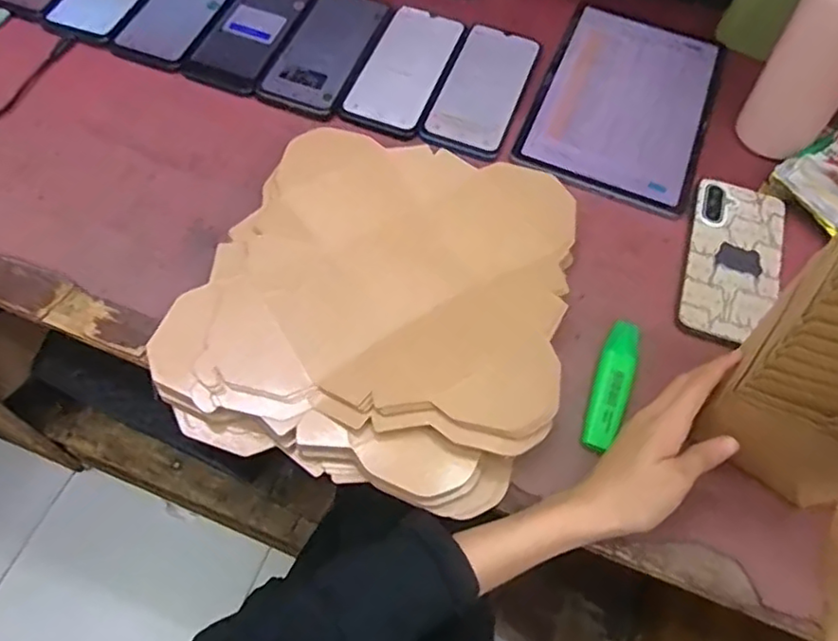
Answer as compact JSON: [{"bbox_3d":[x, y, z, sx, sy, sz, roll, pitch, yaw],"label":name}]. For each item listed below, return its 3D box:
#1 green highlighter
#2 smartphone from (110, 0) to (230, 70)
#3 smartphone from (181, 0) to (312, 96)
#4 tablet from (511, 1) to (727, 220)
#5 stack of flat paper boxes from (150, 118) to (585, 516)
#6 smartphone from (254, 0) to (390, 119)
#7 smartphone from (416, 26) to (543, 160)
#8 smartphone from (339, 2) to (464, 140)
[{"bbox_3d":[0.145,0.049,0.469,0.029,0.015,0.105,22,62,7],"label":"green highlighter"},{"bbox_3d":[-0.235,-0.313,0.631,0.075,0.012,0.160,18,62,5],"label":"smartphone"},{"bbox_3d":[-0.166,-0.294,0.630,0.075,0.008,0.171,19,62,5],"label":"smartphone"},{"bbox_3d":[0.204,-0.217,0.616,0.160,0.015,0.244,23,62,7],"label":"tablet"},{"bbox_3d":[-0.025,-0.022,0.479,0.263,0.035,0.279,17,62,4],"label":"stack of flat paper boxes"},{"bbox_3d":[-0.089,-0.273,0.622,0.077,0.007,0.176,19,62,5],"label":"smartphone"},{"bbox_3d":[0.064,-0.228,0.617,0.078,0.015,0.168,21,62,6],"label":"smartphone"},{"bbox_3d":[-0.012,-0.253,0.618,0.076,0.007,0.171,21,62,6],"label":"smartphone"}]

